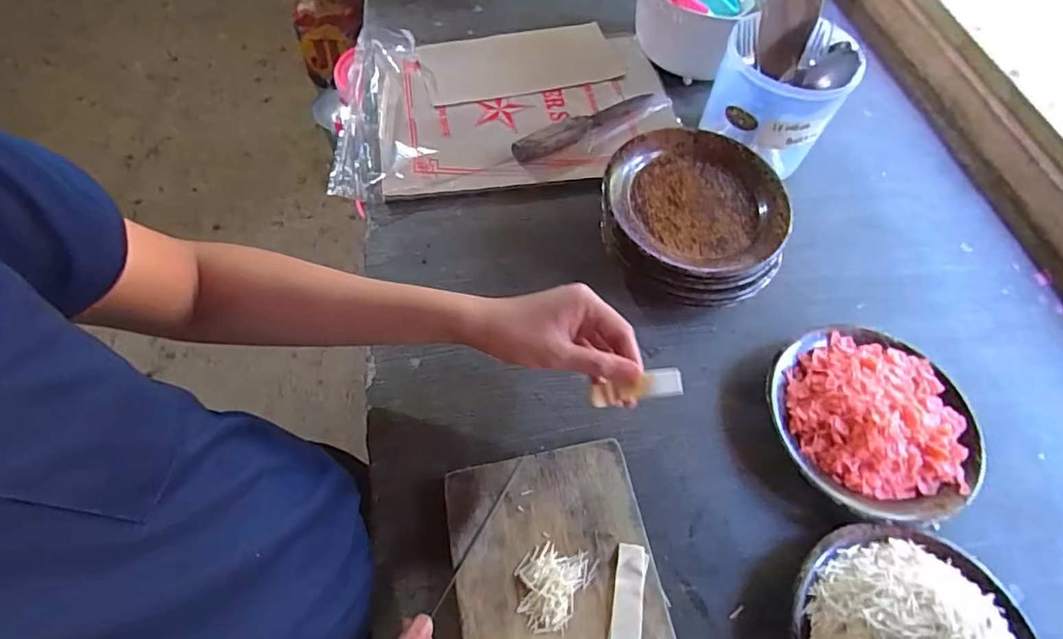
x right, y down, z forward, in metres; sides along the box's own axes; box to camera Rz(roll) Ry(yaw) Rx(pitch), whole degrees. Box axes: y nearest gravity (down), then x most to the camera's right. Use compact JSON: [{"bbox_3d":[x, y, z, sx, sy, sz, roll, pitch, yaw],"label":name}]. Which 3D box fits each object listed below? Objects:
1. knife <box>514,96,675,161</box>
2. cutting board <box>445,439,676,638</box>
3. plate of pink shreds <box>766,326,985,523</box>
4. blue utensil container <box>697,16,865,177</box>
[{"bbox_3d":[0.079,-0.247,0.671,0.227,0.029,0.034,-26,66,-16],"label":"knife"},{"bbox_3d":[0.032,0.256,0.400,0.156,0.018,0.306,-10,62,-8],"label":"cutting board"},{"bbox_3d":[0.317,0.090,0.490,0.178,0.047,0.178,1,61,-2],"label":"plate of pink shreds"},{"bbox_3d":[0.278,-0.251,0.620,0.131,0.141,0.123,9,61,2],"label":"blue utensil container"}]

